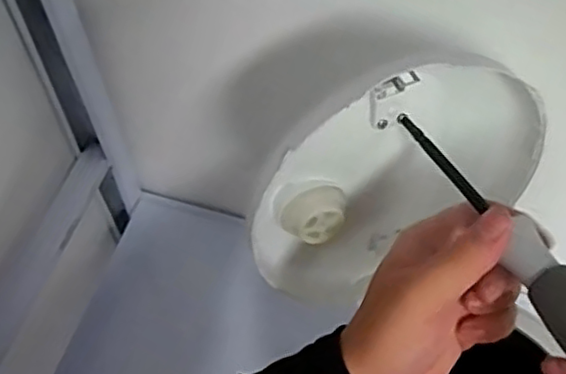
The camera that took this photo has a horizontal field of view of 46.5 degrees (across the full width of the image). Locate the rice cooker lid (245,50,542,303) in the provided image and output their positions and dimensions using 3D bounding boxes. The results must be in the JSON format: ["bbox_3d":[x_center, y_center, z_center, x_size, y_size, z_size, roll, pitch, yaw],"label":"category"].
[{"bbox_3d":[0.074,-0.008,0.434,0.194,0.190,0.059,-23,60,-12],"label":"rice cooker lid"}]

